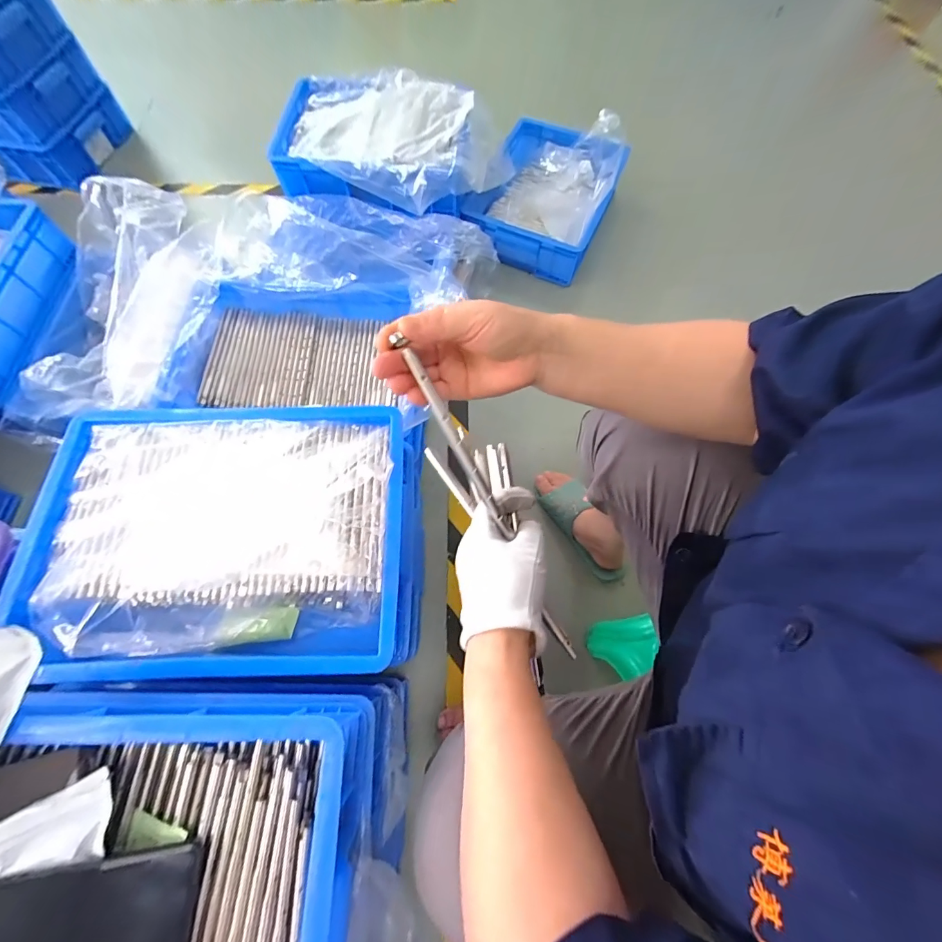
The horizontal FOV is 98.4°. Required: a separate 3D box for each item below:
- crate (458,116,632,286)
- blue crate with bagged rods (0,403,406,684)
[{"bbox_3d":[0.186,-0.671,1.011,0.296,0.141,0.373,23,69,8],"label":"crate"},{"bbox_3d":[-0.295,0.076,0.491,0.423,0.120,0.302,0,68,-1],"label":"blue crate with bagged rods"}]

